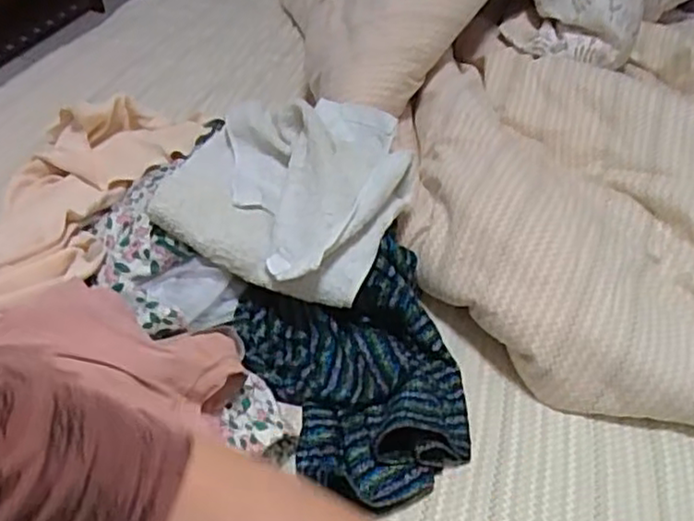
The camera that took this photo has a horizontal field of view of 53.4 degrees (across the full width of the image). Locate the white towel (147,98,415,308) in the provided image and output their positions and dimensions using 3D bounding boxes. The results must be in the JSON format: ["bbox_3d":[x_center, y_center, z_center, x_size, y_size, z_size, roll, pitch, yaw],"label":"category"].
[{"bbox_3d":[-0.063,-0.095,0.740,0.254,0.083,0.272,19,46,15],"label":"white towel"}]

